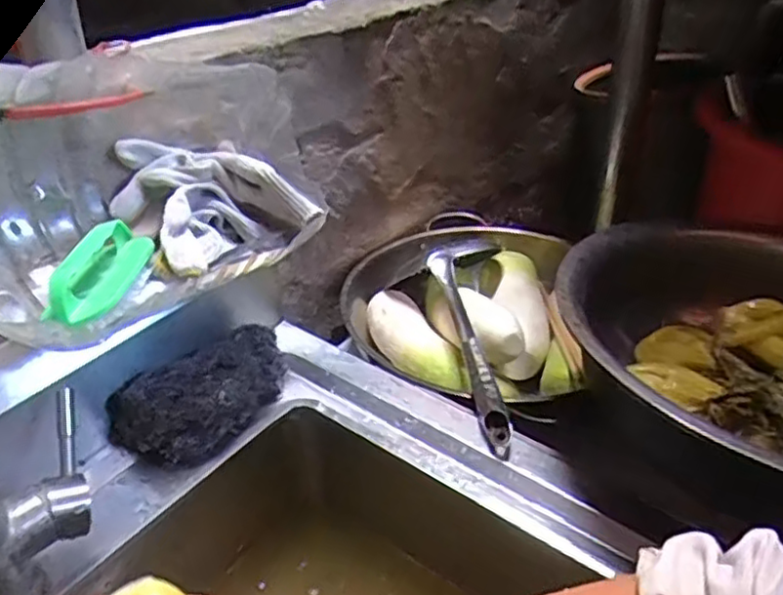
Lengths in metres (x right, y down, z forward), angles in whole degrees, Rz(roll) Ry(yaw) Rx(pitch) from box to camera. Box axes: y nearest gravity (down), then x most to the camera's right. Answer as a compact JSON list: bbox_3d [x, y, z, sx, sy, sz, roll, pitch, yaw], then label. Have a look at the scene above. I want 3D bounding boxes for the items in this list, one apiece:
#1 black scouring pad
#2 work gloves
[{"bbox_3d":[-0.160,0.085,0.609,0.165,0.069,0.078,-29,44,-35],"label":"black scouring pad"},{"bbox_3d":[-0.154,-0.075,0.566,0.138,0.070,0.130,29,44,34],"label":"work gloves"}]

